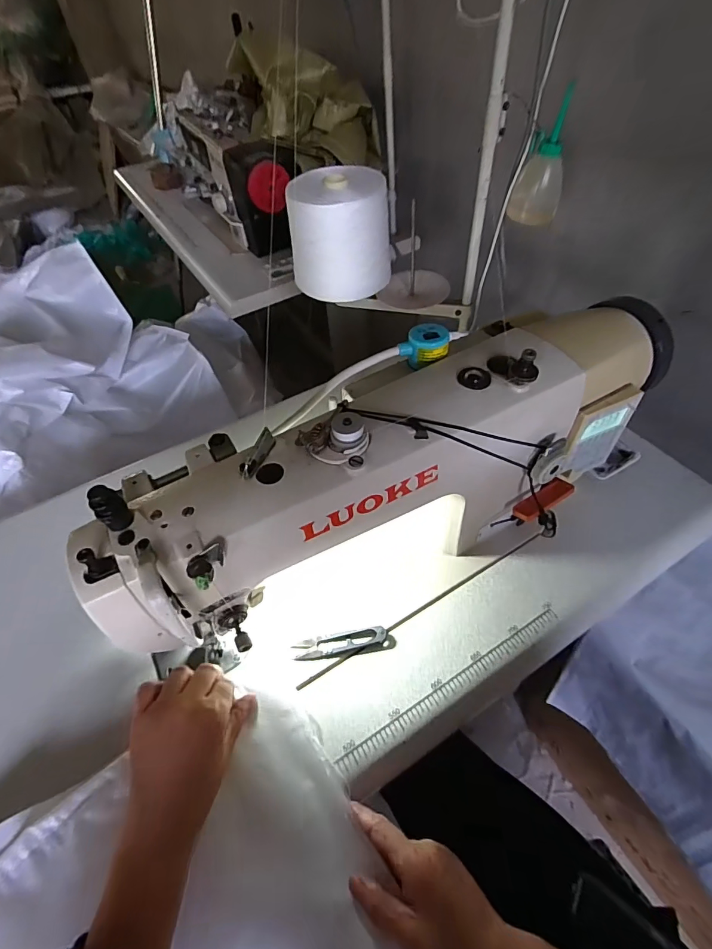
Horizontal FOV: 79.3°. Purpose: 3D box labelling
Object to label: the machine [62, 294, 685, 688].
[{"bbox_3d":[0.062,0.004,0.446,0.560,0.235,0.172,-22,53,-13],"label":"machine"}]

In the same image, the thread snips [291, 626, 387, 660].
[{"bbox_3d":[-0.016,0.177,0.452,0.098,0.008,0.022,-10,51,-4],"label":"thread snips"}]

